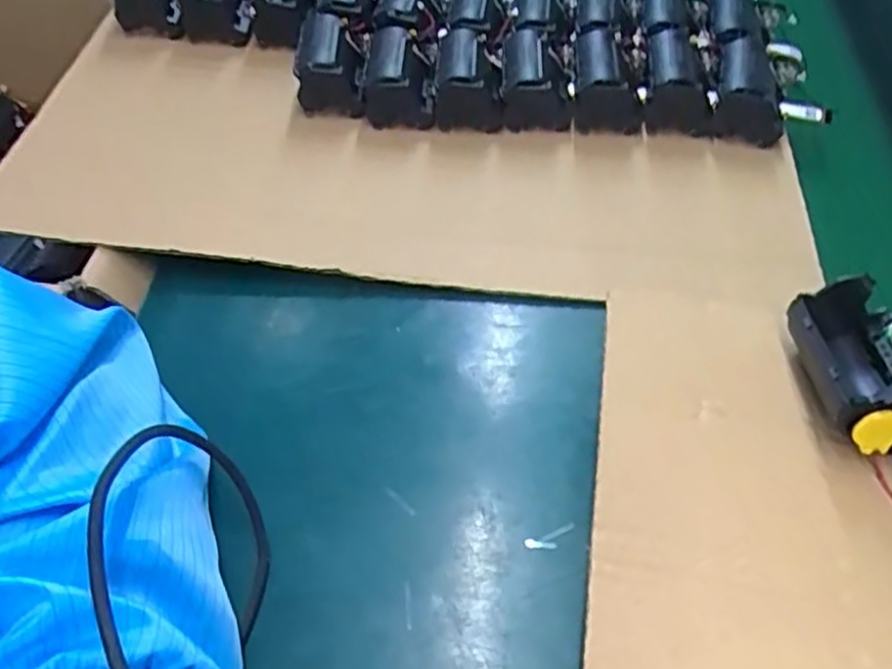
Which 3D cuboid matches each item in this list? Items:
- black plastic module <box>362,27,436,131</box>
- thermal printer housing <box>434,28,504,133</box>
[{"bbox_3d":[-0.032,-0.169,0.485,0.046,0.051,0.049,-2,53,-1],"label":"black plastic module"},{"bbox_3d":[0.016,-0.169,0.484,0.045,0.055,0.054,1,53,1],"label":"thermal printer housing"}]

